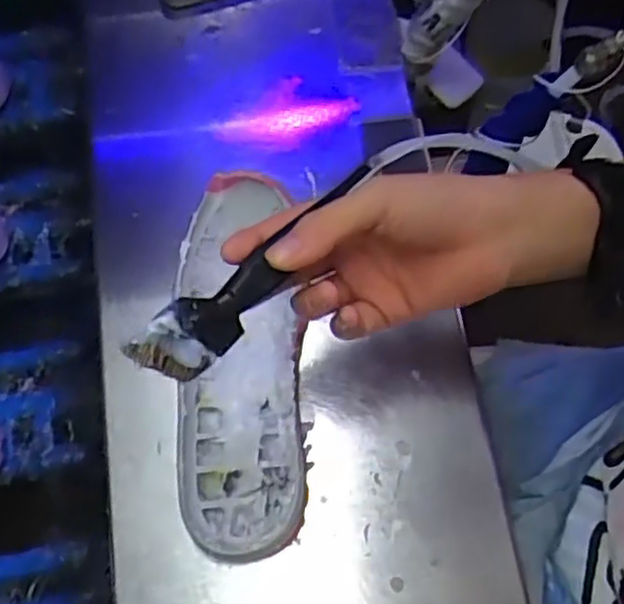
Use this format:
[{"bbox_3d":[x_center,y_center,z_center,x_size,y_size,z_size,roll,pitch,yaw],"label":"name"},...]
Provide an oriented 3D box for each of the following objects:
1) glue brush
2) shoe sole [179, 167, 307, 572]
[{"bbox_3d":[-0.022,-0.010,0.339,0.133,0.036,0.010,-40,34,-22],"label":"glue brush"},{"bbox_3d":[-0.047,0.032,0.468,0.073,0.032,0.240,-5,69,0],"label":"shoe sole"}]

